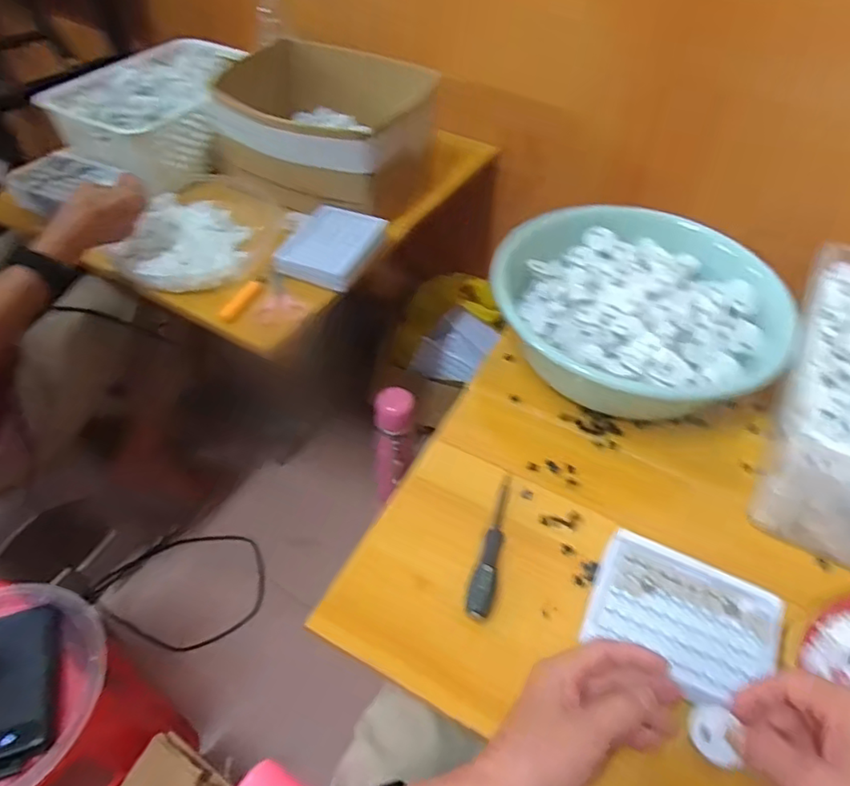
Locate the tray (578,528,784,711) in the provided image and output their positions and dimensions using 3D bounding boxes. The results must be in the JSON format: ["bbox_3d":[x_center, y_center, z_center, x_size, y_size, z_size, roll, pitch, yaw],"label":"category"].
[{"bbox_3d":[0.202,0.175,0.465,0.133,0.021,0.104,21,52,16],"label":"tray"}]

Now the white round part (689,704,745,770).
[{"bbox_3d":[0.179,0.211,0.367,0.029,0.006,0.031,4,66,43],"label":"white round part"}]

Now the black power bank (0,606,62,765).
[{"bbox_3d":[-0.423,0.299,0.615,0.073,0.026,0.152,-13,51,-13],"label":"black power bank"}]

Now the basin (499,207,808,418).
[{"bbox_3d":[0.231,-0.091,0.659,0.284,0.100,0.270,1,49,-1],"label":"basin"}]

